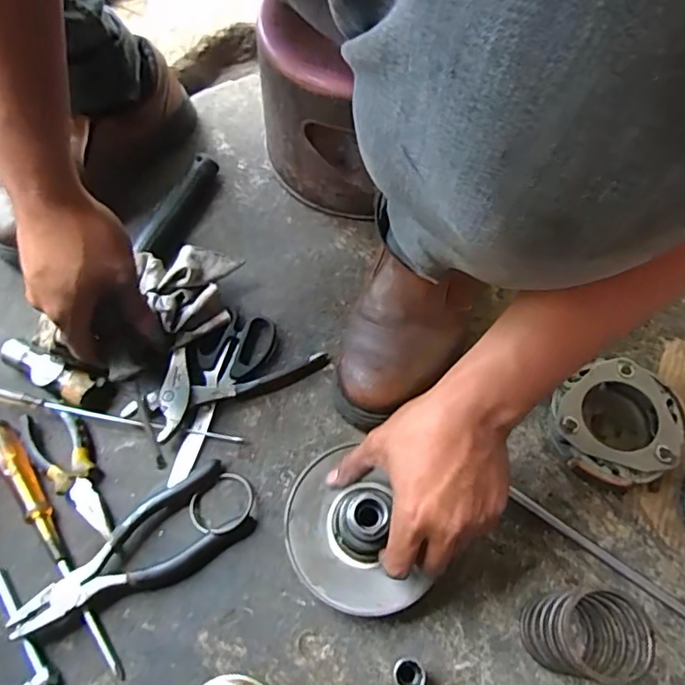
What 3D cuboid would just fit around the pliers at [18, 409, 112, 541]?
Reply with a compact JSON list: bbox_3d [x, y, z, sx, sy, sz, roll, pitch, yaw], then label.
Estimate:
[{"bbox_3d":[-0.244,0.118,0.486,0.048,0.016,0.135,-29,70,-12],"label":"pliers"}]

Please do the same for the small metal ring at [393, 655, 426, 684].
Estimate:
[{"bbox_3d":[0.050,0.252,0.411,0.021,0.036,0.025,38,72,14],"label":"small metal ring"}]

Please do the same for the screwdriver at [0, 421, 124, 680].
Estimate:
[{"bbox_3d":[-0.249,0.169,0.459,0.022,0.023,0.244,-34,71,-14],"label":"screwdriver"}]

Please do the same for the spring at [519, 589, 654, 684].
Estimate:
[{"bbox_3d":[0.170,0.207,0.388,0.057,0.102,0.050,3,67,1],"label":"spring"}]

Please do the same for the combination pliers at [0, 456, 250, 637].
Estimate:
[{"bbox_3d":[-0.173,0.183,0.450,0.191,0.023,0.069,-34,71,-13],"label":"combination pliers"}]

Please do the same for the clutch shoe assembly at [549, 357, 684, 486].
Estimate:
[{"bbox_3d":[0.244,0.073,0.485,0.111,0.034,0.103,0,67,0],"label":"clutch shoe assembly"}]

